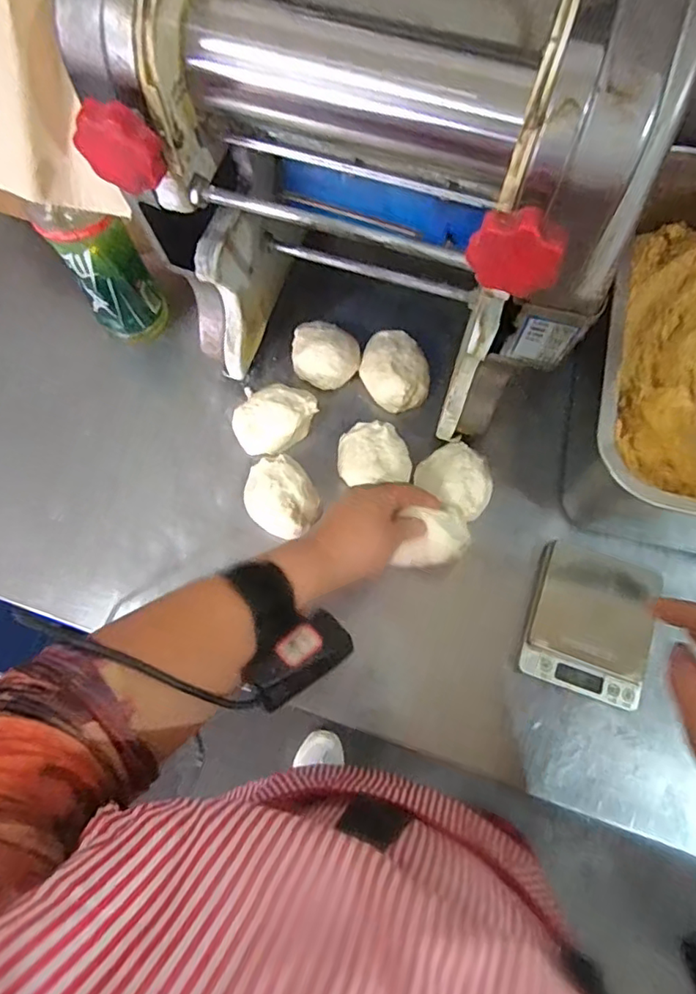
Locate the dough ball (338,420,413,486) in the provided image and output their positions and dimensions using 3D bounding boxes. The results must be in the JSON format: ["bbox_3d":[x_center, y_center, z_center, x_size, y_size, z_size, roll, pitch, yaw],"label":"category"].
[{"bbox_3d":[0.024,-0.038,0.557,0.067,0.040,0.061,0,70,-1],"label":"dough ball"}]

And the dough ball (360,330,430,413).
[{"bbox_3d":[0.044,-0.127,0.585,0.058,0.040,0.086,-17,71,-7],"label":"dough ball"}]

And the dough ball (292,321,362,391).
[{"bbox_3d":[-0.022,-0.143,0.586,0.067,0.053,0.064,0,70,-1],"label":"dough ball"}]

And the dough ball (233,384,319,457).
[{"bbox_3d":[-0.069,-0.077,0.563,0.085,0.043,0.059,-34,74,-12],"label":"dough ball"}]

